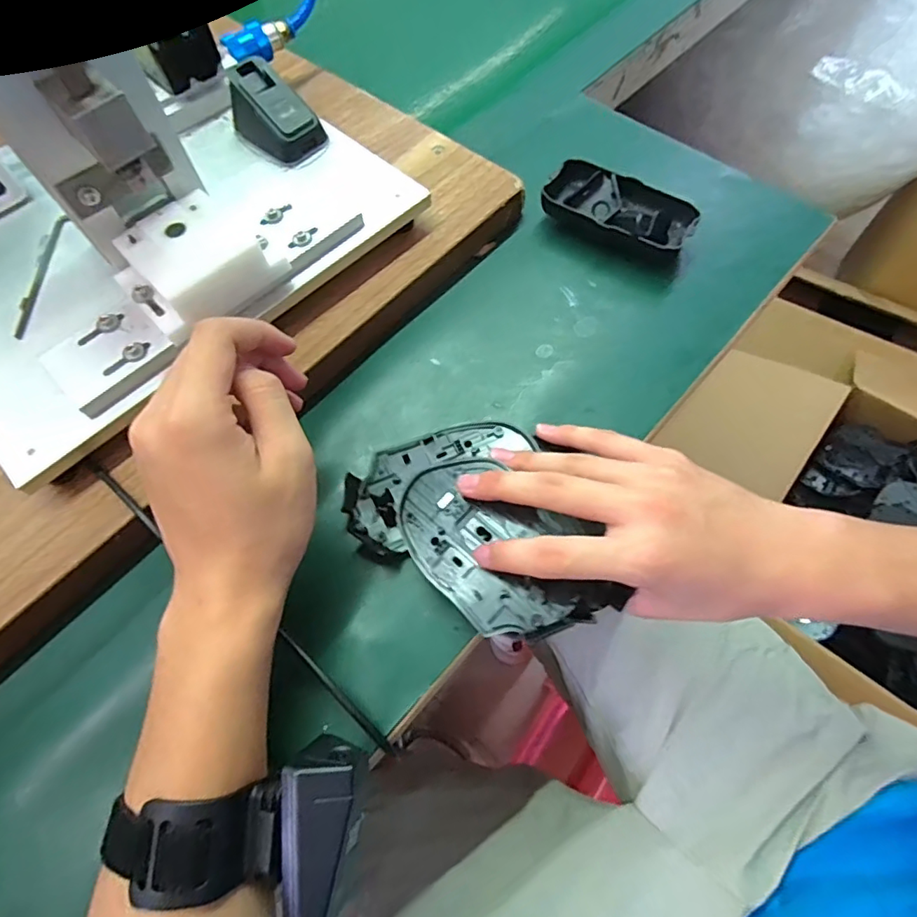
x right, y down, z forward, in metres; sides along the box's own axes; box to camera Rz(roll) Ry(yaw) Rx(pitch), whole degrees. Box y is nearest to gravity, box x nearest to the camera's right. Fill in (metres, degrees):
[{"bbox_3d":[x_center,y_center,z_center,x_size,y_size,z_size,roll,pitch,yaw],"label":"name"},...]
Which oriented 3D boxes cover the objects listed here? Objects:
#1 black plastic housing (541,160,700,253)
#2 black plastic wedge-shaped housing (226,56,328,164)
[{"bbox_3d":[0.117,-0.181,0.400,0.108,0.029,0.057,29,70,14],"label":"black plastic housing"},{"bbox_3d":[-0.132,-0.244,0.376,0.064,0.037,0.038,33,71,16],"label":"black plastic wedge-shaped housing"}]

